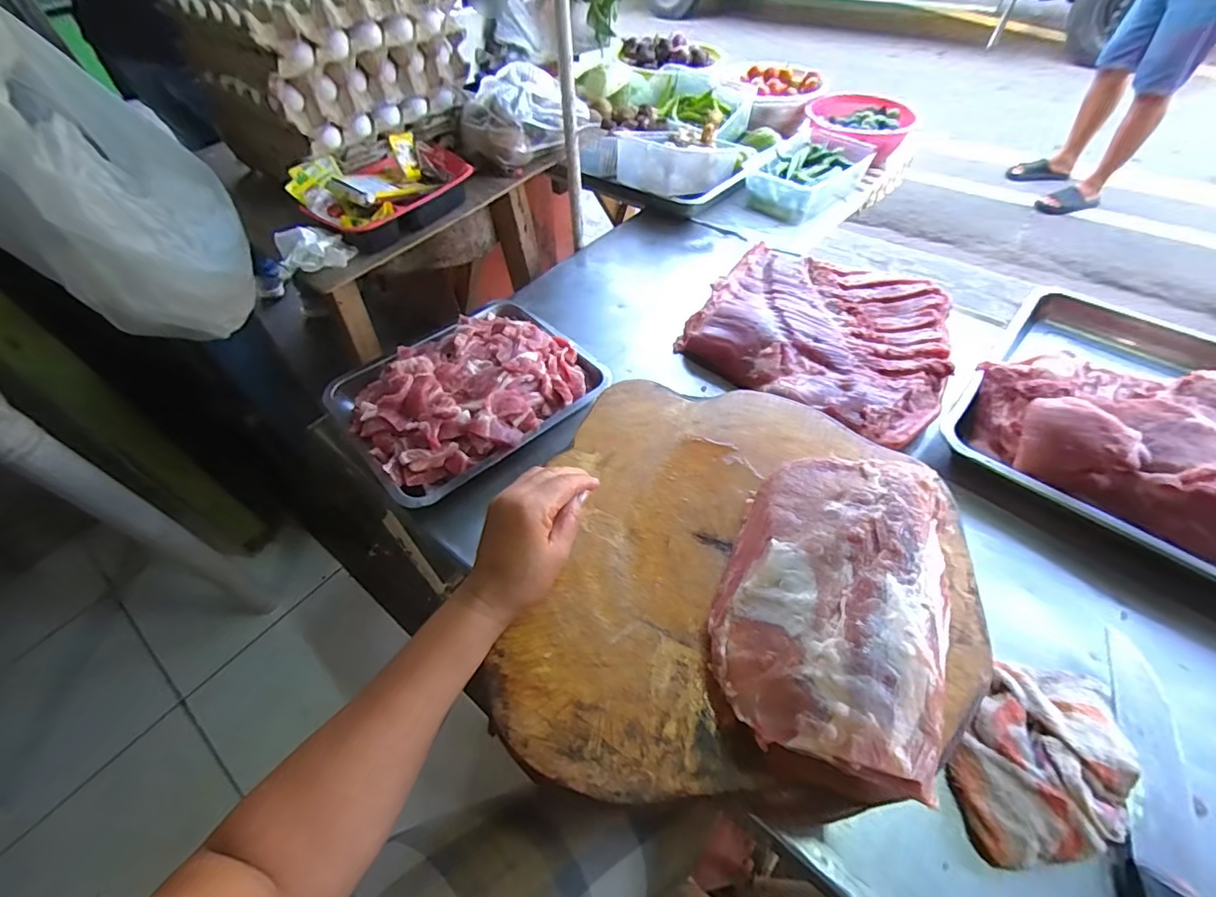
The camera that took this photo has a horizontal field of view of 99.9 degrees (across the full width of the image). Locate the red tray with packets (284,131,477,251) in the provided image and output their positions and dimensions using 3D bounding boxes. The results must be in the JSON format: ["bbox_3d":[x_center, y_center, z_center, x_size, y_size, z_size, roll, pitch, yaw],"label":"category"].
[{"bbox_3d":[-0.304,-0.366,0.706,0.147,0.068,0.225,31,60,23],"label":"red tray with packets"}]

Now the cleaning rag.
[{"bbox_3d":[0.349,0.244,0.403,0.108,0.032,0.177,35,62,25],"label":"cleaning rag"}]

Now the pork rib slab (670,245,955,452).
[{"bbox_3d":[0.300,-0.164,0.718,0.329,0.051,0.286,29,59,22],"label":"pork rib slab"}]

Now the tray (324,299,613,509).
[{"bbox_3d":[-0.181,-0.088,0.654,0.299,0.061,0.251,-34,59,-21],"label":"tray"}]

